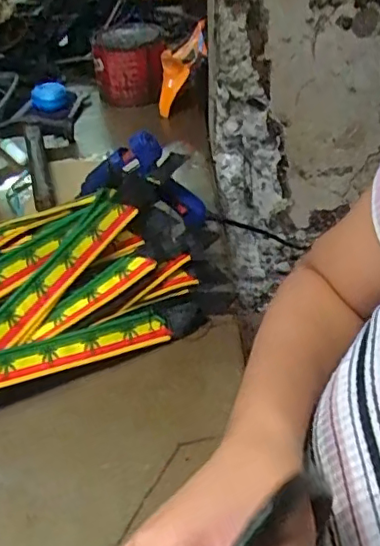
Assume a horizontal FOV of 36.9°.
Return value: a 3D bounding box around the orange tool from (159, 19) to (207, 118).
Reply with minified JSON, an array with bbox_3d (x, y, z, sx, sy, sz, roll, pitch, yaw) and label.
[{"bbox_3d":[-0.005,-0.279,0.736,0.030,0.054,0.148,18,74,24],"label":"orange tool"}]

